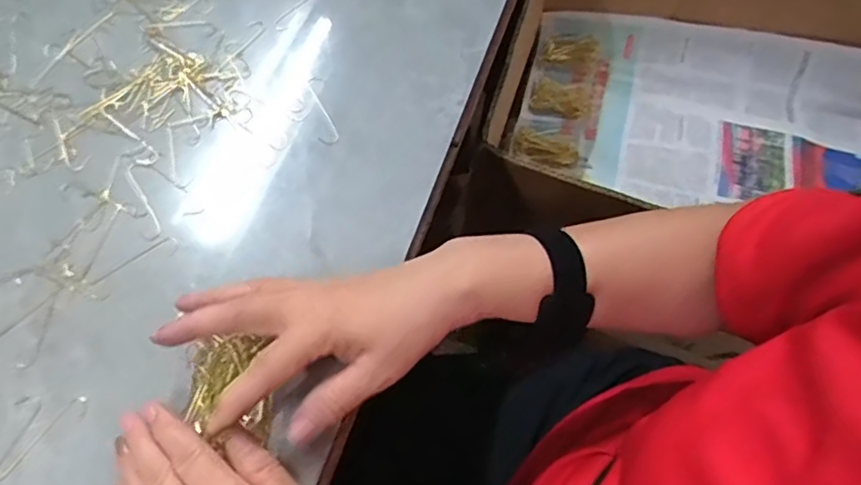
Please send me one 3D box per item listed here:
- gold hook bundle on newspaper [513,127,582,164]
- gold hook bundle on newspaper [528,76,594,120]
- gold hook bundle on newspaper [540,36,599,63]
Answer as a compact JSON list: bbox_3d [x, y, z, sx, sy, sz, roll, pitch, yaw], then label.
[{"bbox_3d":[0.137,-0.112,0.726,0.076,0.015,0.038,28,67,11],"label":"gold hook bundle on newspaper"},{"bbox_3d":[0.165,-0.181,0.764,0.074,0.015,0.054,16,65,6],"label":"gold hook bundle on newspaper"},{"bbox_3d":[0.182,-0.250,0.799,0.075,0.020,0.035,10,62,31],"label":"gold hook bundle on newspaper"}]

